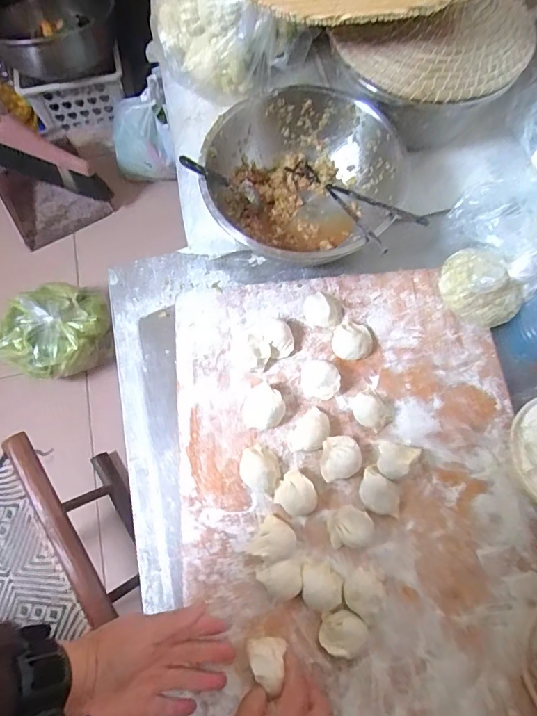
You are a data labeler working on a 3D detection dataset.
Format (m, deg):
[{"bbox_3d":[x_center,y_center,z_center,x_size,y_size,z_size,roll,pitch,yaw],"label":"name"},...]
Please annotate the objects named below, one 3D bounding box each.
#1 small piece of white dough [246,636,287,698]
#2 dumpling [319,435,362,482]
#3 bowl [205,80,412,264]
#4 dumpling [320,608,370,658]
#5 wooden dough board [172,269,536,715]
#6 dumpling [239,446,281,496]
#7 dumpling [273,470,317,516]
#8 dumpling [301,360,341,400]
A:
[{"bbox_3d":[-0.001,0.287,0.409,0.035,0.022,0.041,-5,42,-2],"label":"small piece of white dough"},{"bbox_3d":[0.078,0.110,0.482,0.044,0.024,0.044,0,70,0],"label":"dumpling"},{"bbox_3d":[0.045,-0.228,0.575,0.237,0.086,0.235,0,70,0],"label":"bowl"},{"bbox_3d":[0.073,0.268,0.427,0.046,0.025,0.036,-12,71,-4],"label":"dumpling"},{"bbox_3d":[0.100,0.172,0.464,0.387,0.031,0.576,-5,70,-1],"label":"wooden dough board"},{"bbox_3d":[-0.009,0.123,0.480,0.043,0.021,0.052,-16,71,-5],"label":"dumpling"},{"bbox_3d":[0.031,0.148,0.475,0.044,0.018,0.040,0,70,0],"label":"dumpling"},{"bbox_3d":[0.060,0.024,0.511,0.045,0.026,0.040,16,71,6],"label":"dumpling"}]

